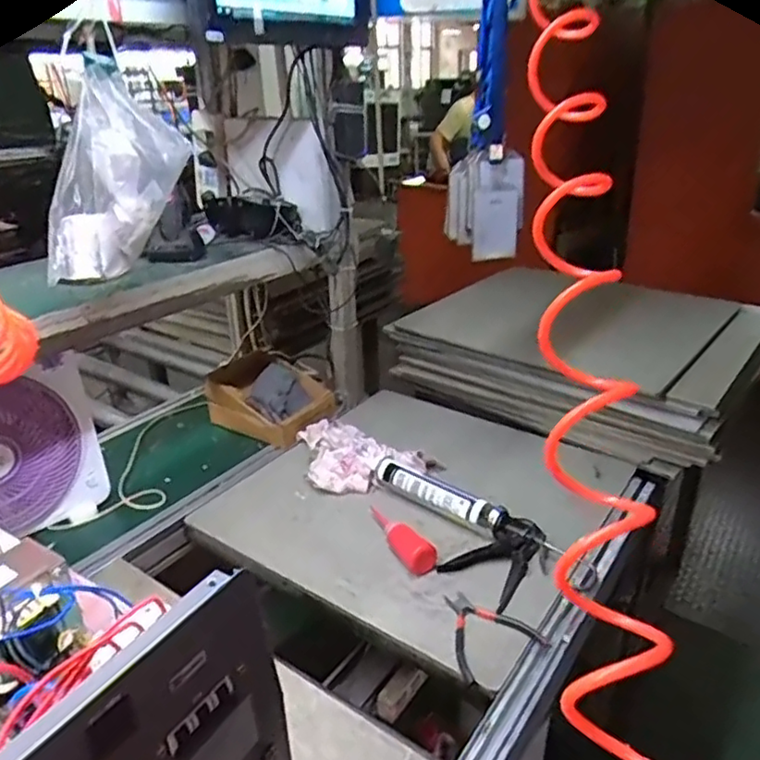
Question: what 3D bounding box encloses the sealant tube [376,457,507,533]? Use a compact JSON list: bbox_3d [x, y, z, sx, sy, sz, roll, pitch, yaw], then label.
[{"bbox_3d":[0.097,0.199,1.080,0.251,0.048,0.049,19,32,38],"label":"sealant tube"}]

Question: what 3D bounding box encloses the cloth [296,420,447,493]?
[{"bbox_3d":[-0.028,0.131,1.224,0.245,0.063,0.213,-10,26,-15],"label":"cloth"}]

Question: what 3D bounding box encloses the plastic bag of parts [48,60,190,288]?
[{"bbox_3d":[-0.344,-0.260,0.806,0.195,0.234,0.058,-24,33,-38],"label":"plastic bag of parts"}]

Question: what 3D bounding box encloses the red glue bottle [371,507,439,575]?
[{"bbox_3d":[0.028,0.244,1.006,0.047,0.042,0.171,-16,28,-27],"label":"red glue bottle"}]

